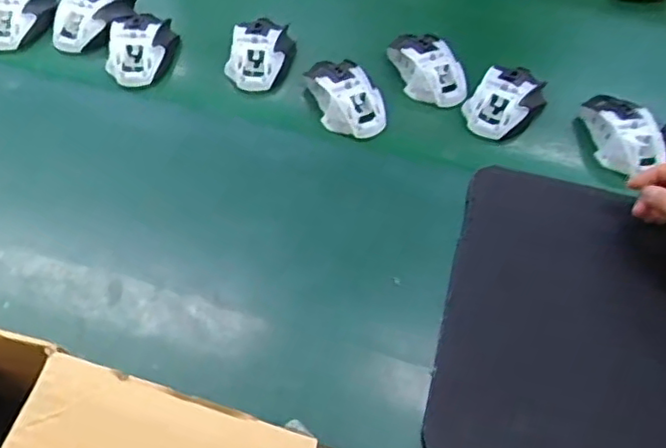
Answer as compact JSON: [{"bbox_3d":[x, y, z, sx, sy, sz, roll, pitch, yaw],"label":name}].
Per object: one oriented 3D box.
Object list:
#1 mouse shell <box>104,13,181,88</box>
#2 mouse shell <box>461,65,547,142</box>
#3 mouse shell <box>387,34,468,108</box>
[{"bbox_3d":[-0.213,-0.199,0.701,0.070,0.033,0.107,8,52,2],"label":"mouse shell"},{"bbox_3d":[0.190,-0.135,0.678,0.109,0.034,0.068,-37,63,-28],"label":"mouse shell"},{"bbox_3d":[0.105,-0.176,0.702,0.058,0.039,0.105,-20,56,-19],"label":"mouse shell"}]

